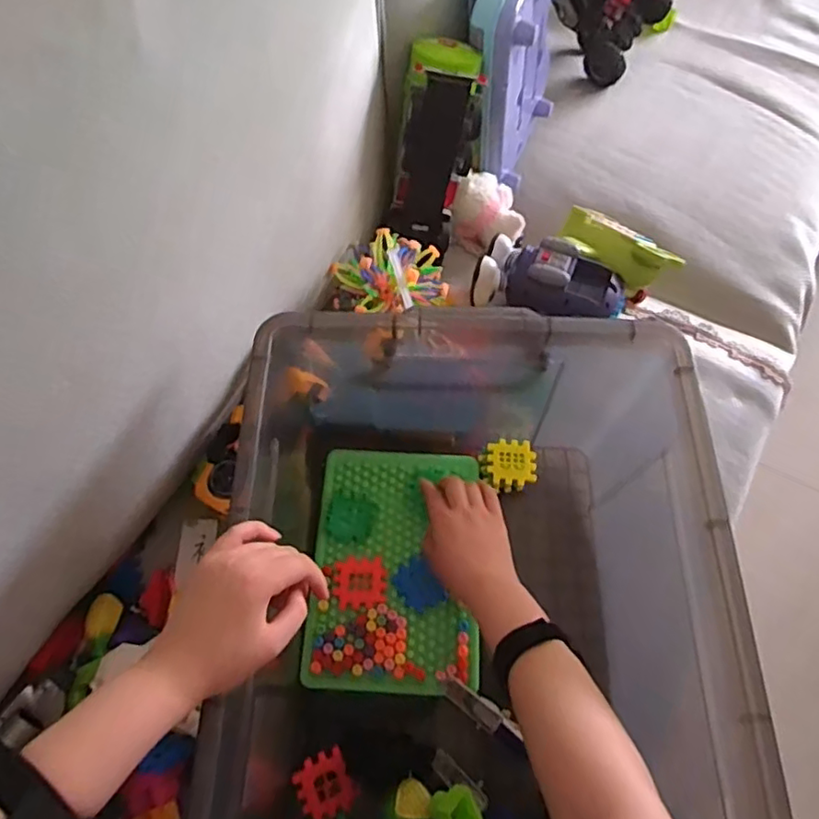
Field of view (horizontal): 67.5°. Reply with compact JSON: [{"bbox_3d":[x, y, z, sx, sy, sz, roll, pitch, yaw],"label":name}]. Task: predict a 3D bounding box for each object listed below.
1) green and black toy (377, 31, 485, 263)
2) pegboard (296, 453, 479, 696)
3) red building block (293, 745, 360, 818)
[{"bbox_3d":[0.033,-0.328,0.767,0.091,0.223,0.100,17,32,9],"label":"green and black toy"},{"bbox_3d":[-0.014,0.158,0.635,0.165,0.017,0.242,3,61,2],"label":"pegboard"},{"bbox_3d":[-0.076,0.340,0.554,0.048,0.009,0.052,-21,87,-20],"label":"red building block"}]

